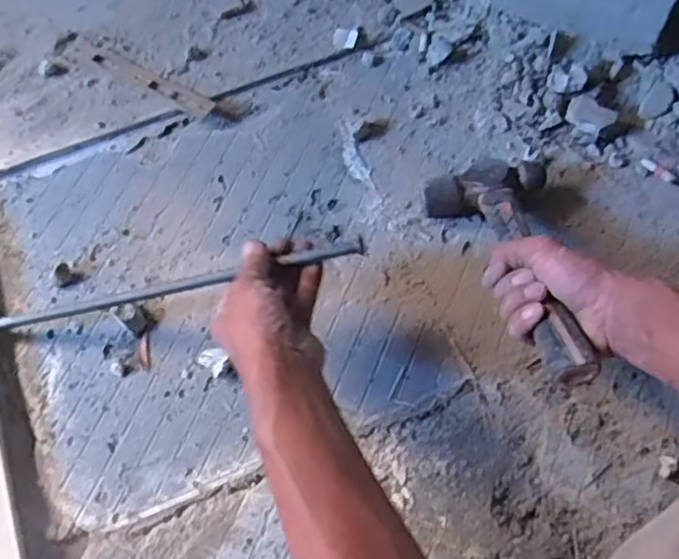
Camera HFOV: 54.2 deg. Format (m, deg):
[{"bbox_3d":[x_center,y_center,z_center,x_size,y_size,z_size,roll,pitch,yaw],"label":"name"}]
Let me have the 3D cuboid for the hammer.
[{"bbox_3d":[0.149,-0.015,0.556,0.112,0.050,0.254,-7,42,-1],"label":"hammer"}]

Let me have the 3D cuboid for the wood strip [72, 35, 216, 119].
[{"bbox_3d":[-0.224,-0.229,0.742,0.199,0.008,0.026,28,68,14],"label":"wood strip"}]

